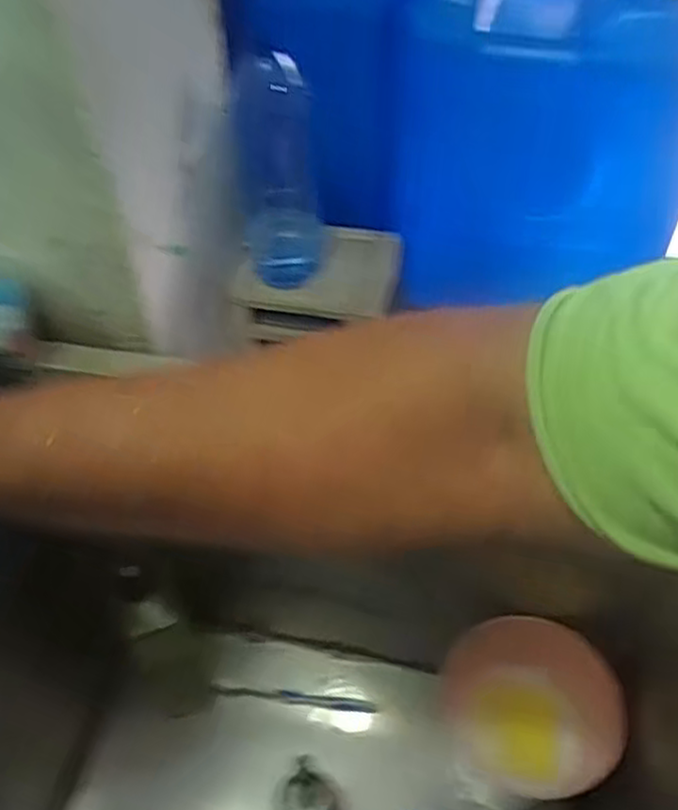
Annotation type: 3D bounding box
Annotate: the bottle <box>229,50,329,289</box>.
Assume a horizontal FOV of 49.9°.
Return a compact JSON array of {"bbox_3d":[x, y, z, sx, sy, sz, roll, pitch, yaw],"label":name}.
[{"bbox_3d":[-0.059,-0.223,0.718,0.081,0.223,0.064,-3,51,-1],"label":"bottle"}]

